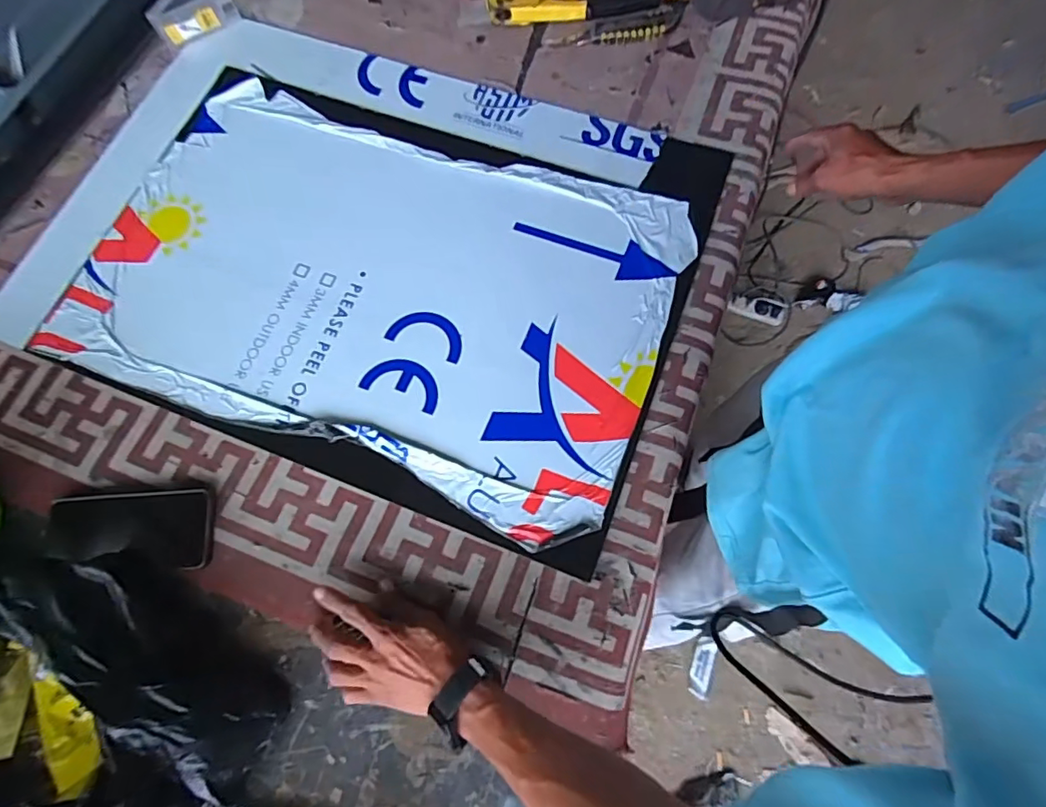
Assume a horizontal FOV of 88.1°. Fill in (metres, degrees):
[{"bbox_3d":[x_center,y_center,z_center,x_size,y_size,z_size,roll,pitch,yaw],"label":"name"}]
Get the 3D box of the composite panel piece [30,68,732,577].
[{"bbox_3d":[-0.159,-0.167,0.639,0.677,0.013,0.485,20,74,8],"label":"composite panel piece"}]

